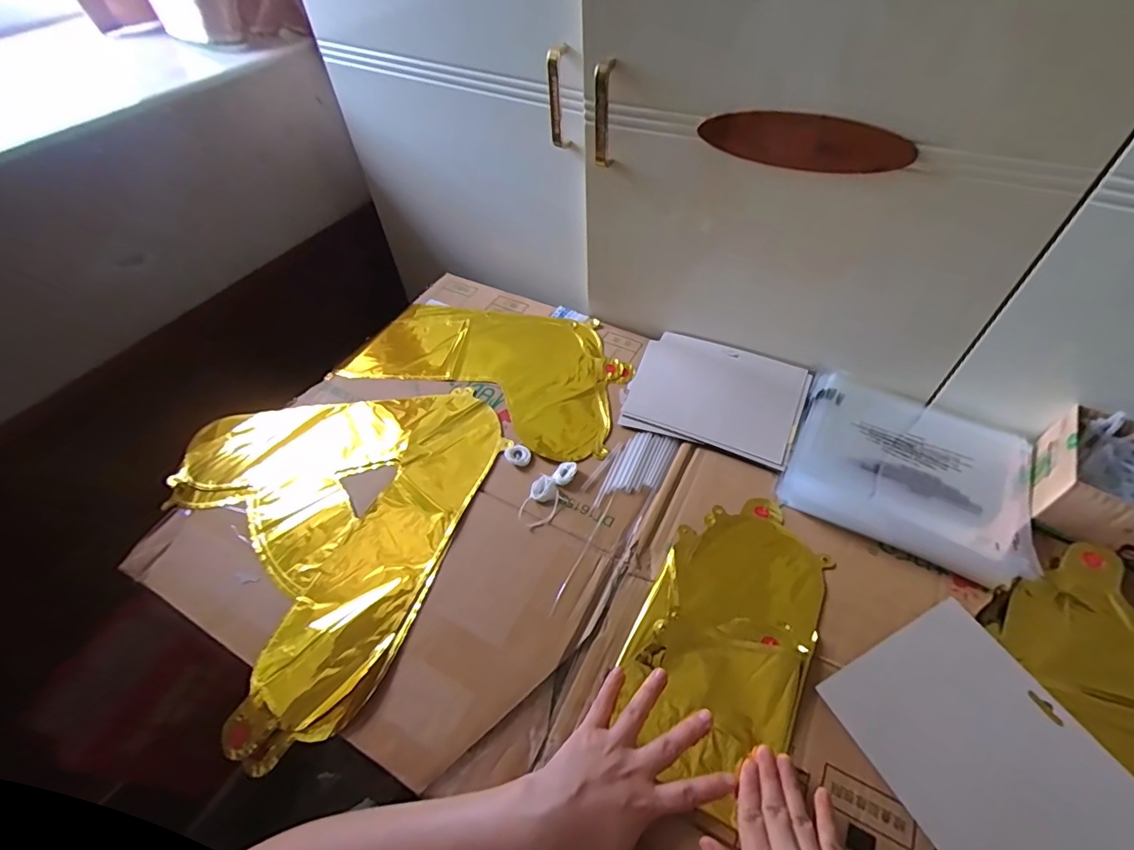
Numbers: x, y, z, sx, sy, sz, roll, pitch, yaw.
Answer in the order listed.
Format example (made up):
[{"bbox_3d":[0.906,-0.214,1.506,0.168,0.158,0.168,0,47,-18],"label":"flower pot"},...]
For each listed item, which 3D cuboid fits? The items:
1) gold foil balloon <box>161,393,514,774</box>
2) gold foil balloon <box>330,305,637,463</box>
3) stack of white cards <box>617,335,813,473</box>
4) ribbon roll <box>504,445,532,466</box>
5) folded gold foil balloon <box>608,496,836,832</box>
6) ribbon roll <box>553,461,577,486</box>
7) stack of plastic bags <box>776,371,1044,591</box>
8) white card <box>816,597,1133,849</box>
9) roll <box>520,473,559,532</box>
[{"bbox_3d":[-0.231,0.079,0.563,0.340,0.028,0.388,-31,55,-17],"label":"gold foil balloon"},{"bbox_3d":[-0.099,-0.089,0.701,0.387,0.014,0.213,20,56,19],"label":"gold foil balloon"},{"bbox_3d":[0.187,-0.038,0.642,0.203,0.014,0.168,16,55,16],"label":"stack of white cards"},{"bbox_3d":[-0.056,0.035,0.590,0.028,0.006,0.030,-2,52,3],"label":"ribbon roll"},{"bbox_3d":[0.151,0.183,0.476,0.147,0.014,0.266,22,57,20],"label":"folded gold foil balloon"},{"bbox_3d":[-0.002,0.055,0.569,0.020,0.013,0.030,27,58,23],"label":"ribbon roll"},{"bbox_3d":[0.372,0.039,0.551,0.228,0.023,0.217,22,57,20],"label":"stack of plastic bags"},{"bbox_3d":[0.325,0.258,0.394,0.158,0.011,0.190,-25,55,-13],"label":"white card"},{"bbox_3d":[-0.027,0.082,0.549,0.033,0.012,0.062,11,54,13],"label":"roll"}]

